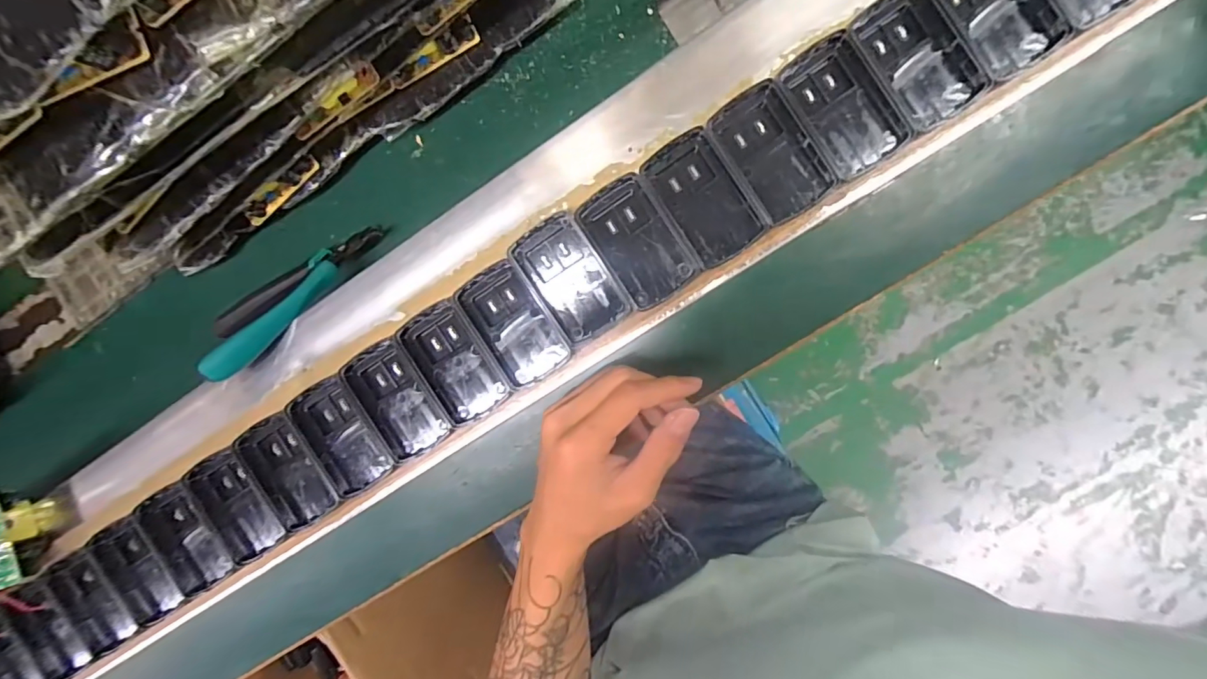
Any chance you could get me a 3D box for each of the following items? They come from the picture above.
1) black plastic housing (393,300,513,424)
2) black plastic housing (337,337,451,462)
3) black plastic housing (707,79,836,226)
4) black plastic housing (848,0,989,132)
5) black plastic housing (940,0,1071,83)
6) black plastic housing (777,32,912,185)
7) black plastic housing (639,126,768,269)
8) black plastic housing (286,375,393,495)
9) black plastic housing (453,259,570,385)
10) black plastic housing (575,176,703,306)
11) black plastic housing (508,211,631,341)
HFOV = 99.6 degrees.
[{"bbox_3d":[-0.088,0.013,0.304,0.040,0.014,0.070,-30,91,8],"label":"black plastic housing"},{"bbox_3d":[-0.125,0.037,0.309,0.043,0.013,0.070,-27,91,8],"label":"black plastic housing"},{"bbox_3d":[0.091,-0.101,0.277,0.042,0.011,0.070,-33,90,8],"label":"black plastic housing"},{"bbox_3d":[0.163,-0.147,0.265,0.045,0.013,0.069,-33,90,8],"label":"black plastic housing"},{"bbox_3d":[0.199,-0.170,0.260,0.045,0.015,0.069,-36,90,8],"label":"black plastic housing"},{"bbox_3d":[0.126,-0.123,0.271,0.041,0.009,0.069,-32,90,8],"label":"black plastic housing"},{"bbox_3d":[0.055,-0.078,0.283,0.040,0.011,0.070,-35,90,8],"label":"black plastic housing"},{"bbox_3d":[-0.162,0.061,0.313,0.043,0.014,0.069,-29,91,8],"label":"black plastic housing"},{"bbox_3d":[-0.053,-0.008,0.297,0.040,0.011,0.069,-34,90,8],"label":"black plastic housing"},{"bbox_3d":[0.019,-0.054,0.287,0.041,0.012,0.070,-34,90,8],"label":"black plastic housing"},{"bbox_3d":[-0.018,-0.035,0.292,0.040,0.019,0.069,-34,90,8],"label":"black plastic housing"}]

